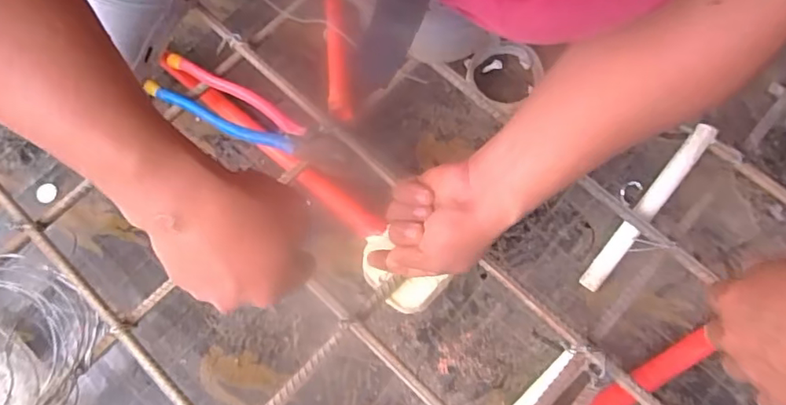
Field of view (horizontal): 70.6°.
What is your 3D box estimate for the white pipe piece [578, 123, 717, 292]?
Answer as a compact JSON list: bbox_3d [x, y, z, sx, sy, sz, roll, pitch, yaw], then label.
[{"bbox_3d":[0.265,0.006,0.580,0.021,0.019,0.204,37,96,11],"label":"white pipe piece"}]

